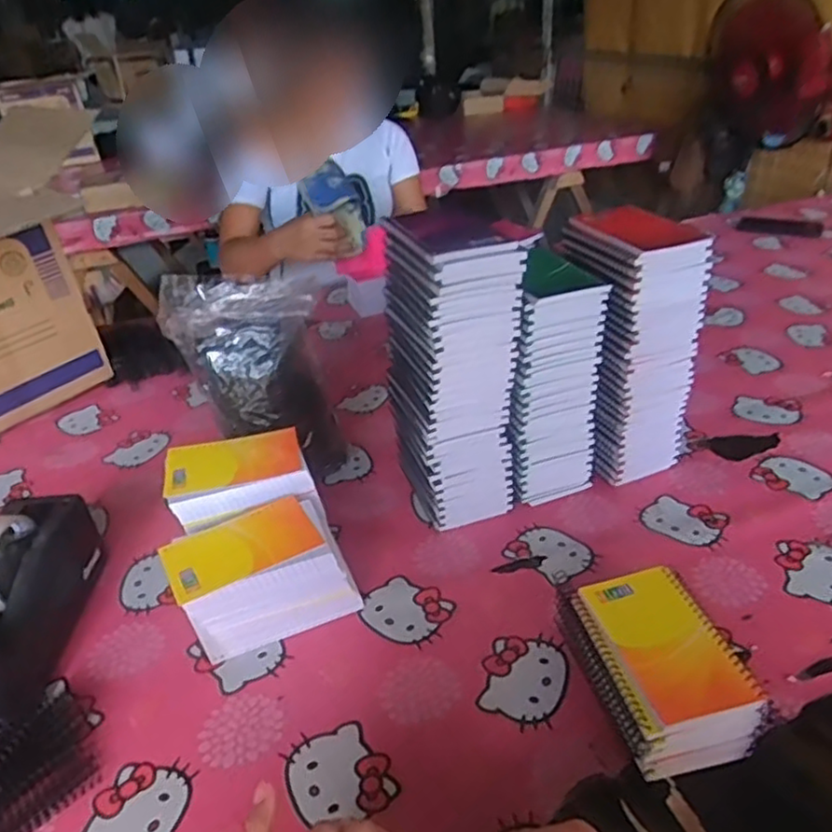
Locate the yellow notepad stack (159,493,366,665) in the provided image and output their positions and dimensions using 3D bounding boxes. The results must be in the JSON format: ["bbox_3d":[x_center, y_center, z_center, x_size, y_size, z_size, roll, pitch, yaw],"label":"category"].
[{"bbox_3d":[-0.139,0.149,0.622,0.156,0.096,0.090,-14,34,-17],"label":"yellow notepad stack"}]

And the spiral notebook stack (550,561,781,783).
[{"bbox_3d":[0.183,0.198,0.523,0.096,0.083,0.151,-8,32,-9],"label":"spiral notebook stack"}]

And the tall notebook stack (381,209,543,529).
[{"bbox_3d":[0.033,-0.036,0.701,0.110,0.325,0.124,-14,34,-18],"label":"tall notebook stack"}]

